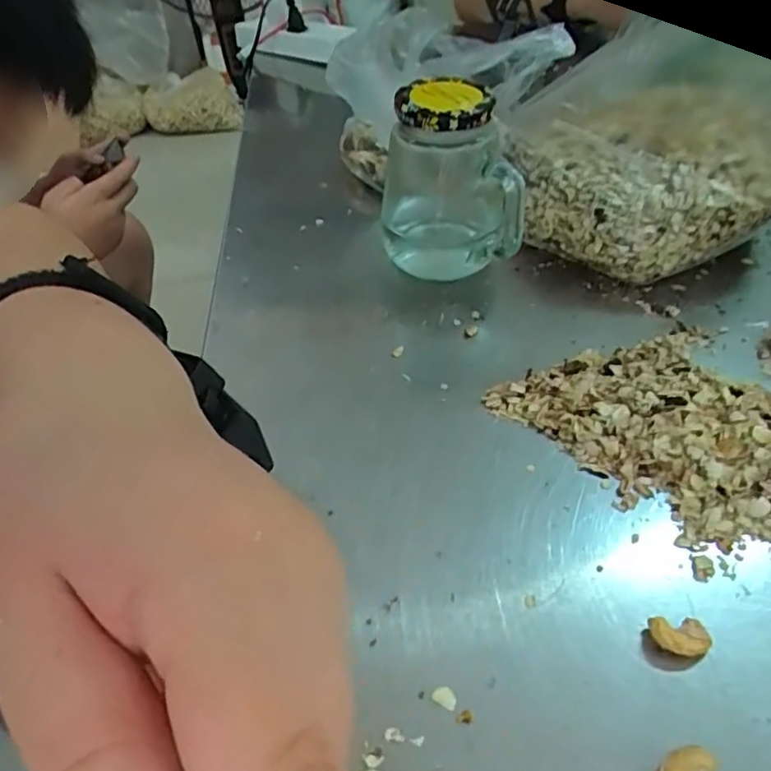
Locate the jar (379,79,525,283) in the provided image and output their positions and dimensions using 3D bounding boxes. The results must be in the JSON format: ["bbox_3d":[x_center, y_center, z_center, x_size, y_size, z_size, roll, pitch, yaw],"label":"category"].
[{"bbox_3d":[0.039,-0.128,0.390,0.080,0.115,0.087,-2,42,2],"label":"jar"}]

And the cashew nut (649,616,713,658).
[{"bbox_3d":[0.108,0.092,0.222,0.020,0.007,0.014,-2,42,1],"label":"cashew nut"}]

